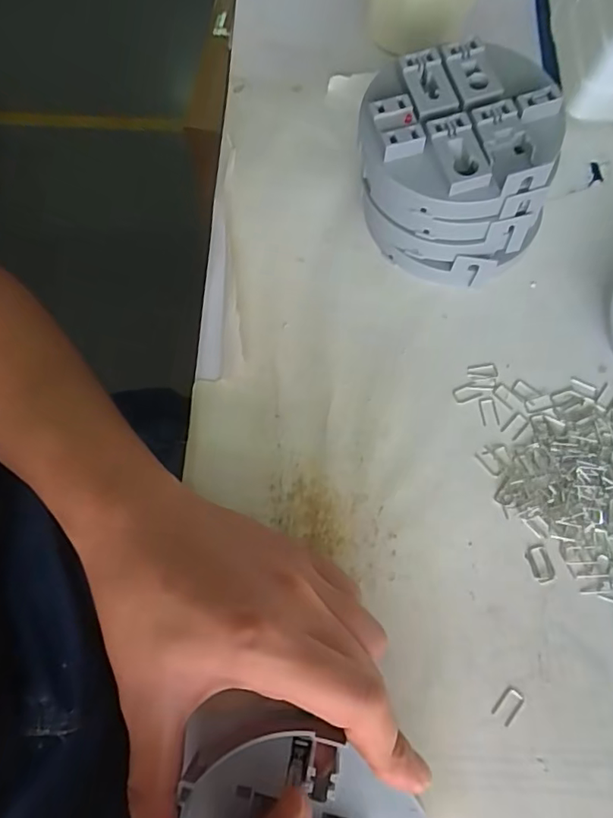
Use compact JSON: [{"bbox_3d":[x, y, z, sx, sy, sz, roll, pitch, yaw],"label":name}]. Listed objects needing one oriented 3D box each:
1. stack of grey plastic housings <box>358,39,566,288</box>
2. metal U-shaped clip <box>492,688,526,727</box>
[{"bbox_3d":[0.081,-0.134,0.308,0.101,0.079,0.095,7,71,1],"label":"stack of grey plastic housings"},{"bbox_3d":[0.094,0.137,0.254,0.009,0.004,0.015,41,74,12],"label":"metal U-shaped clip"}]

